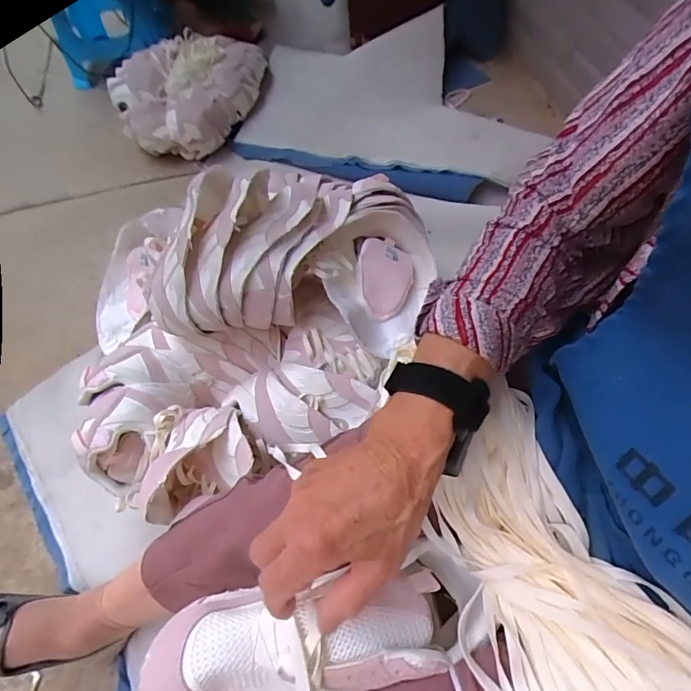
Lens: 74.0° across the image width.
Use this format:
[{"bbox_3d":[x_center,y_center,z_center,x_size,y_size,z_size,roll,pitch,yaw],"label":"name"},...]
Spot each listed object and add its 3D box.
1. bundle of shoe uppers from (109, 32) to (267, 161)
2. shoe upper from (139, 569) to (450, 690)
[{"bbox_3d":[-0.411,-0.662,1.185,0.330,0.135,0.406,11,58,8],"label":"bundle of shoe uppers"},{"bbox_3d":[-0.033,0.205,0.317,0.197,0.041,0.075,-6,56,-6],"label":"shoe upper"}]

